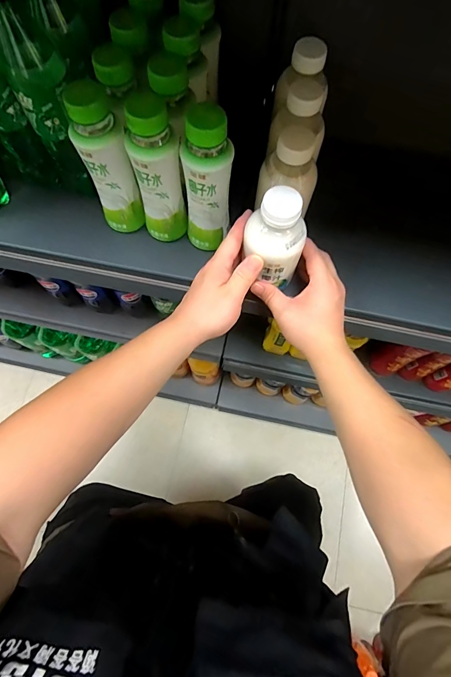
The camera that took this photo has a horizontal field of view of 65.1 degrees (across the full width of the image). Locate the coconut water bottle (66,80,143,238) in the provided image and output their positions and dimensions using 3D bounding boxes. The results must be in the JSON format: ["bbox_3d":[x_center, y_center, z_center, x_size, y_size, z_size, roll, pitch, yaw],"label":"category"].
[{"bbox_3d":[-0.137,-0.199,0.414,0.052,0.171,0.050,0,72,-1],"label":"coconut water bottle"}]

